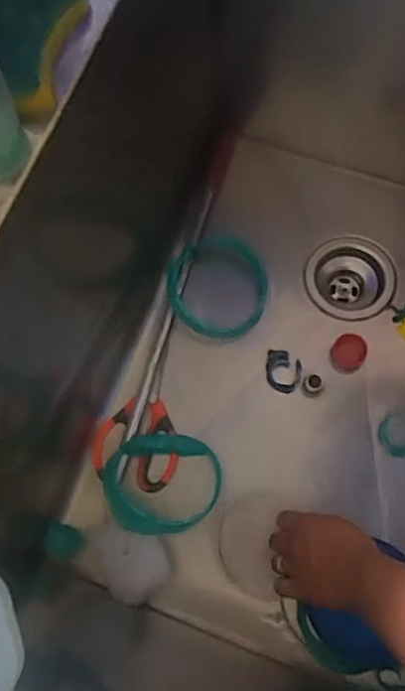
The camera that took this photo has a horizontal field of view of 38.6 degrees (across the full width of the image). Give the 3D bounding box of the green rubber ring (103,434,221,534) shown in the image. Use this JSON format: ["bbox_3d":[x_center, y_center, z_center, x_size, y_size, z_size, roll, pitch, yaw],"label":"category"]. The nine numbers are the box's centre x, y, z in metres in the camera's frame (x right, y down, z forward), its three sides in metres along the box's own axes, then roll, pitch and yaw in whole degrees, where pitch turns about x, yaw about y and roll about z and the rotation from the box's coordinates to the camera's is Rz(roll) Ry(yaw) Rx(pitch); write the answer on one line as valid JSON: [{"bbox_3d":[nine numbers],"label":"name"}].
[{"bbox_3d":[-0.042,0.151,0.639,0.129,0.022,0.113,3,49,-13],"label":"green rubber ring"}]

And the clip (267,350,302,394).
[{"bbox_3d":[0.099,0.030,0.703,0.041,0.011,0.052,8,73,3],"label":"clip"}]

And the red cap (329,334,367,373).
[{"bbox_3d":[0.175,0.010,0.699,0.040,0.035,0.040,0,72,1],"label":"red cap"}]

